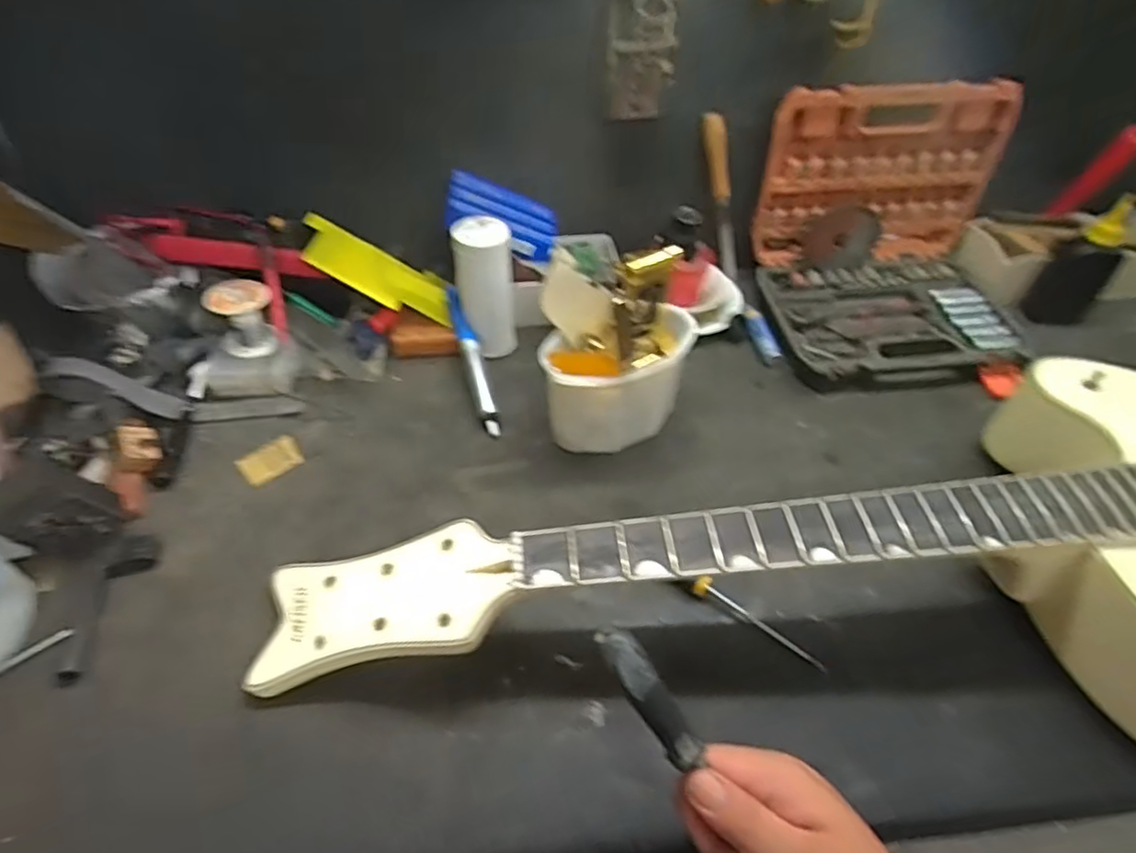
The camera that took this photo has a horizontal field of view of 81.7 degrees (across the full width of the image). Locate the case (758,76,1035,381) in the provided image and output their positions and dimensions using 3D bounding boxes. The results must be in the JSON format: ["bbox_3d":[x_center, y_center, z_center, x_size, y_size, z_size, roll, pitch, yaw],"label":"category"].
[{"bbox_3d":[0.350,-0.195,0.668,0.261,0.202,0.219,-5,47,-3],"label":"case"}]

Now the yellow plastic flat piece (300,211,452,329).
[{"bbox_3d":[-0.193,-0.156,0.671,0.159,0.011,0.061,23,63,-18],"label":"yellow plastic flat piece"}]

